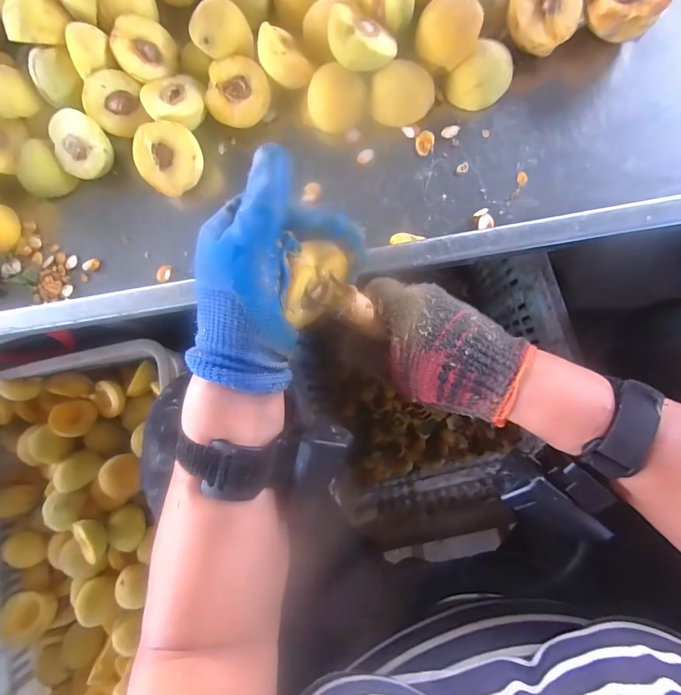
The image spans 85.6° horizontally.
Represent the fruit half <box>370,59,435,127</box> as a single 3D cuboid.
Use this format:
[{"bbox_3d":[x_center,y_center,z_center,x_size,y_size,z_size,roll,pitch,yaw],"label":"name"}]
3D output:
[{"bbox_3d":[0.058,-0.232,0.340,0.057,0.031,0.042,-3,85,8],"label":"fruit half"}]

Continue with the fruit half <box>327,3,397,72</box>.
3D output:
[{"bbox_3d":[0.017,-0.271,0.326,0.060,0.026,0.044,31,67,-18],"label":"fruit half"}]

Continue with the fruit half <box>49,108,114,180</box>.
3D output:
[{"bbox_3d":[-0.263,-0.204,0.372,0.058,0.019,0.058,30,113,-6],"label":"fruit half"}]

